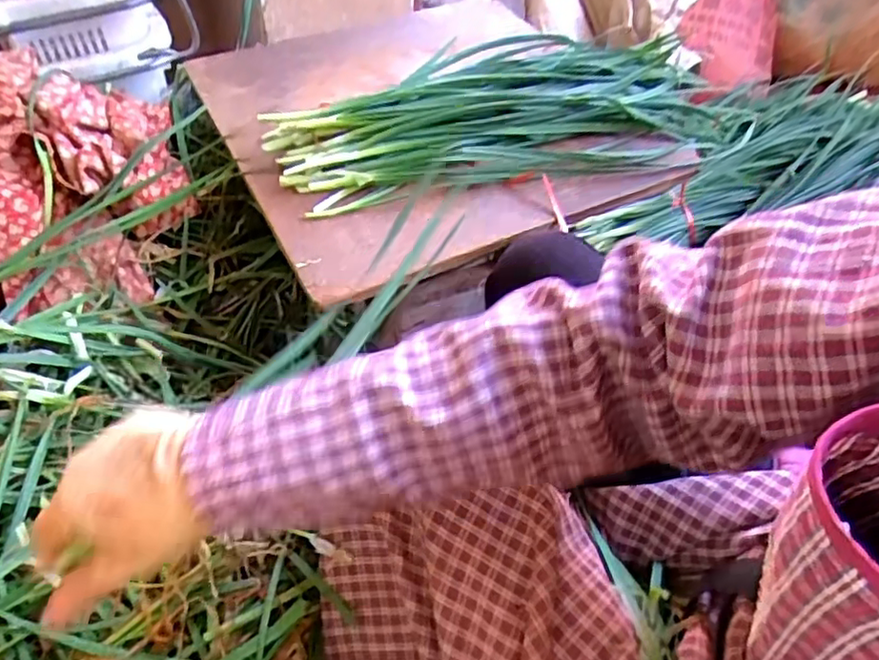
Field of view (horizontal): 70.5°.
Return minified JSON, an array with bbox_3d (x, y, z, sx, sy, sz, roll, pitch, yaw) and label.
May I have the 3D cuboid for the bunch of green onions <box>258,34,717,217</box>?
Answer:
[{"bbox_3d":[0.073,-0.221,0.644,0.483,0.062,0.202,-14,50,-13],"label":"bunch of green onions"}]

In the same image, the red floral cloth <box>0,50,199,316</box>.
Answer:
[{"bbox_3d":[-0.434,-0.150,0.601,0.341,0.166,0.219,-15,51,-15],"label":"red floral cloth"}]

